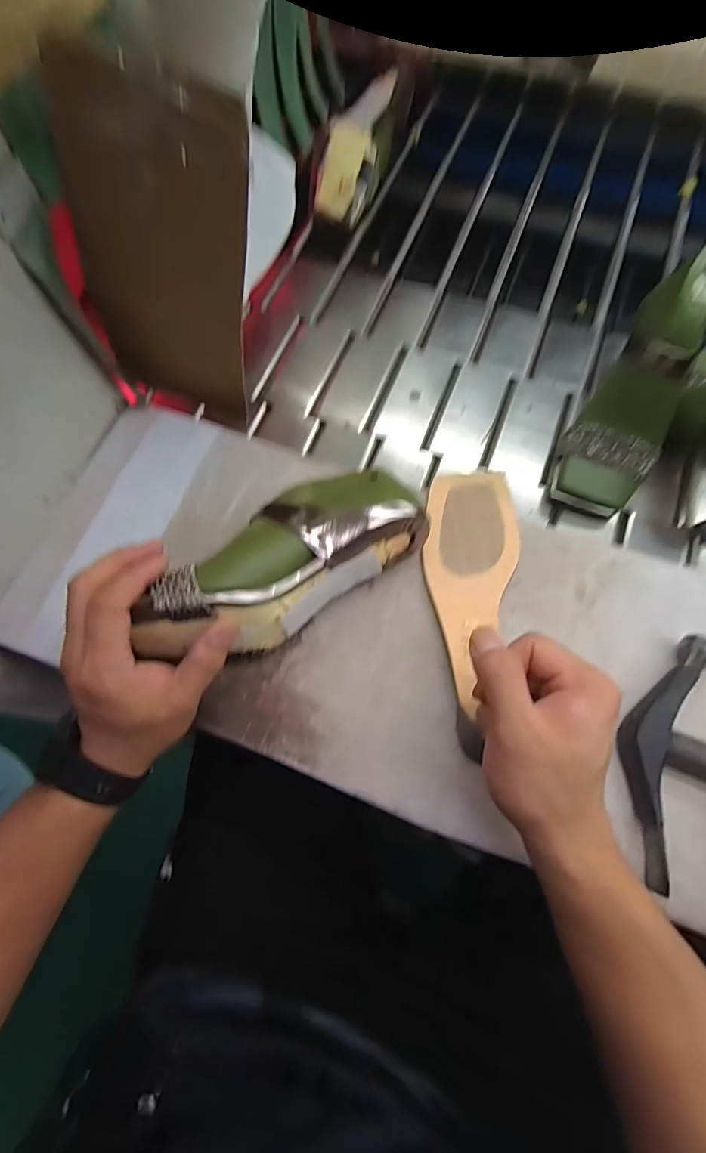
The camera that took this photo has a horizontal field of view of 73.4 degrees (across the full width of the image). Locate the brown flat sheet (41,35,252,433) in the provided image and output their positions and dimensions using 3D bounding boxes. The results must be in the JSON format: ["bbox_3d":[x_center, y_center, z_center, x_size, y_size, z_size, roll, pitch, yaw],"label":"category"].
[{"bbox_3d":[-0.142,-0.226,0.360,0.125,0.226,0.010,15,56,-3],"label":"brown flat sheet"}]

